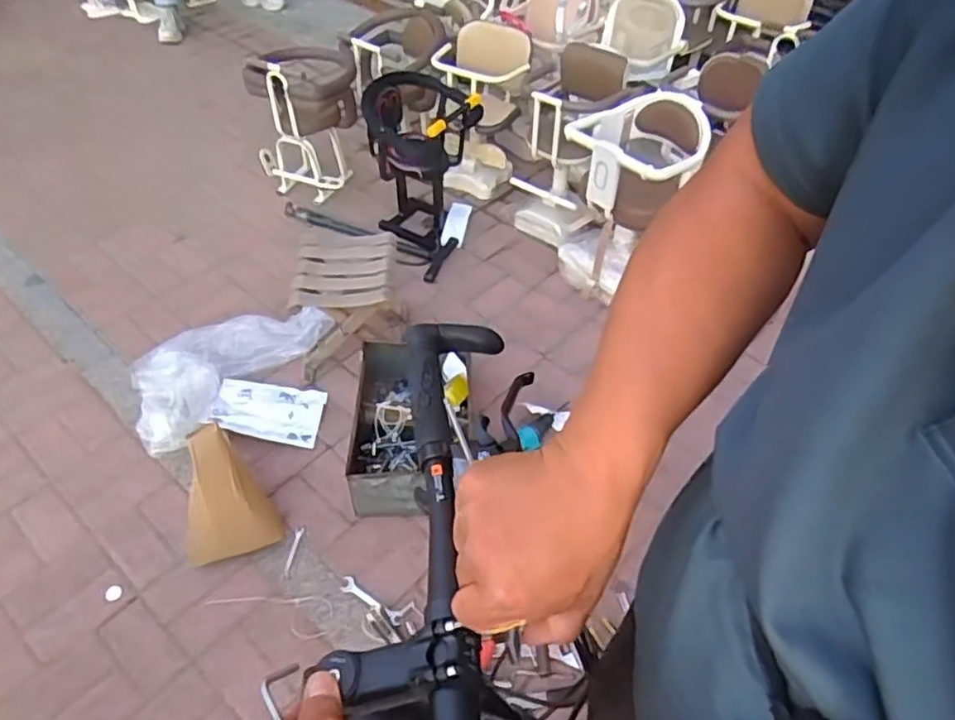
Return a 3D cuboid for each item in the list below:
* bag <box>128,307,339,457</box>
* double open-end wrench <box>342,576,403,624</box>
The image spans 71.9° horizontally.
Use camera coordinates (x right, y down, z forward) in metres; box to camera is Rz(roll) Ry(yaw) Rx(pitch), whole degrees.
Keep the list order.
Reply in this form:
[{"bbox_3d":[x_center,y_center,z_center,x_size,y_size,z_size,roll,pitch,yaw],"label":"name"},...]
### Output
[{"bbox_3d":[-0.671,0.008,1.719,0.312,0.124,0.515,37,56,26],"label":"bag"},{"bbox_3d":[-0.218,0.497,1.360,0.153,0.008,0.032,27,52,20],"label":"double open-end wrench"}]

